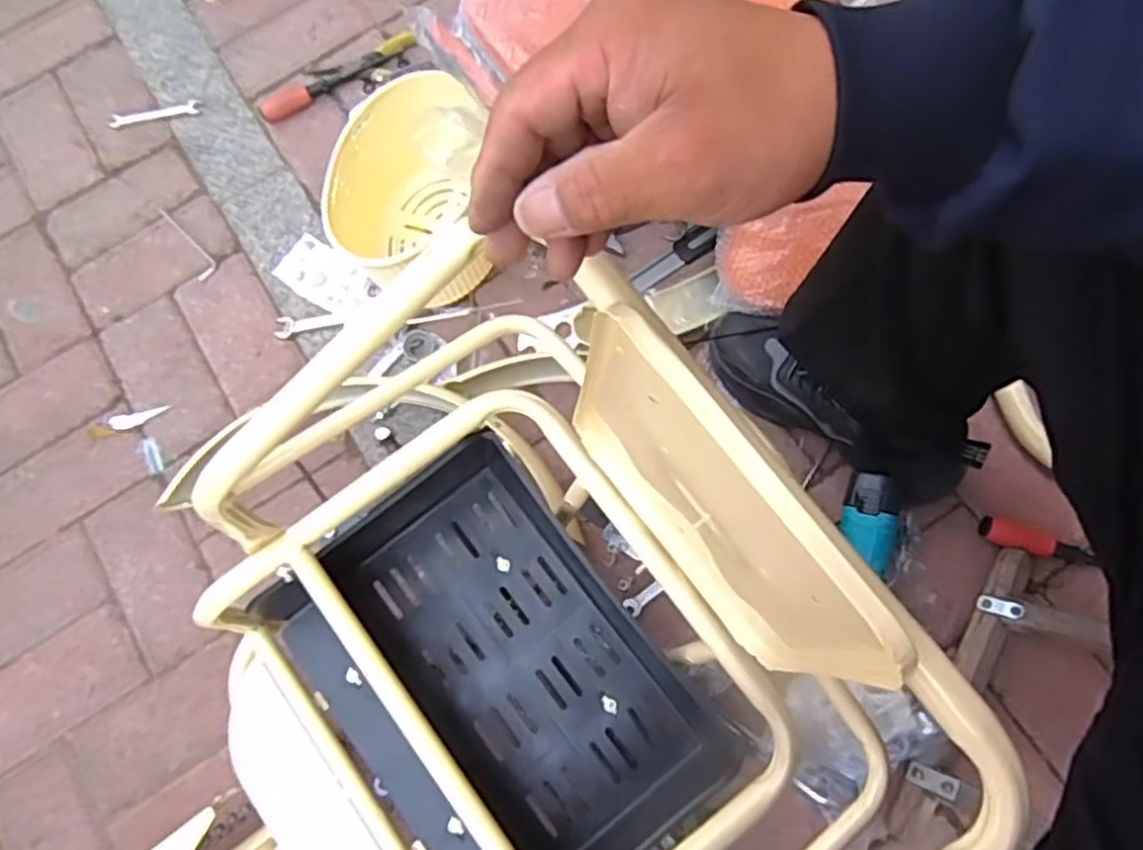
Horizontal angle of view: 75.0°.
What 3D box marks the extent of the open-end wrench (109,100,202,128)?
[{"bbox_3d":[-0.530,-0.396,0.949,0.111,0.005,0.022,-10,72,-1],"label":"open-end wrench"}]

